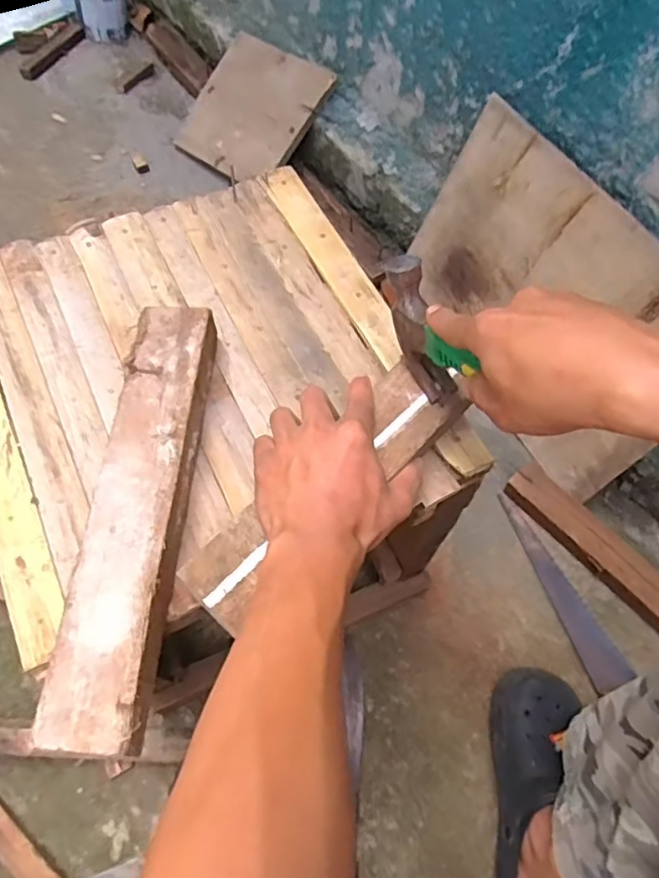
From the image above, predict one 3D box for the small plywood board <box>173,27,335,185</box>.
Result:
[{"bbox_3d":[-0.153,-0.626,1.156,0.273,0.015,0.249,36,98,22],"label":"small plywood board"}]

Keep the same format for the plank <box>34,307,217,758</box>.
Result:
[{"bbox_3d":[-0.132,0.047,0.434,0.066,0.038,0.319,4,65,0],"label":"plank"}]

